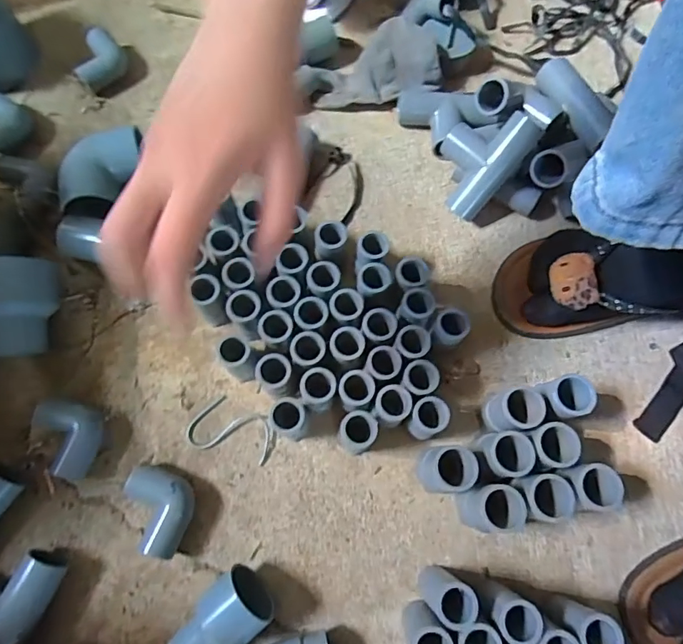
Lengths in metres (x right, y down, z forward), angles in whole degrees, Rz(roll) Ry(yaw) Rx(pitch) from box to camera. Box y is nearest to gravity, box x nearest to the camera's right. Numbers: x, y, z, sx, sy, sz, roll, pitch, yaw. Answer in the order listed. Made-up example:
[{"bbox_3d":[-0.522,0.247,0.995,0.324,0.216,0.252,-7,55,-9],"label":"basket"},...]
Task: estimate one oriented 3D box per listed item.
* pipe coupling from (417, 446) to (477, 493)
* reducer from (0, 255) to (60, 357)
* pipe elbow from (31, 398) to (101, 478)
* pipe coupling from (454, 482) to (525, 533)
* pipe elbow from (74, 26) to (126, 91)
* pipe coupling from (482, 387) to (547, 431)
[{"bbox_3d":[0.080,0.116,0.374,0.033,0.059,0.034,-15,73,-5],"label":"pipe coupling"},{"bbox_3d":[-0.274,-0.009,0.406,0.059,0.066,0.074,-7,72,-3],"label":"reducer"},{"bbox_3d":[-0.226,0.095,0.389,0.056,0.034,0.058,11,72,3],"label":"pipe elbow"},{"bbox_3d":[0.114,0.144,0.365,0.037,0.060,0.033,-5,72,-2],"label":"pipe coupling"},{"bbox_3d":[-0.267,-0.287,0.517,0.055,0.028,0.057,0,72,-1],"label":"pipe elbow"},{"bbox_3d":[0.140,0.075,0.391,0.037,0.056,0.031,-4,72,-2],"label":"pipe coupling"}]

